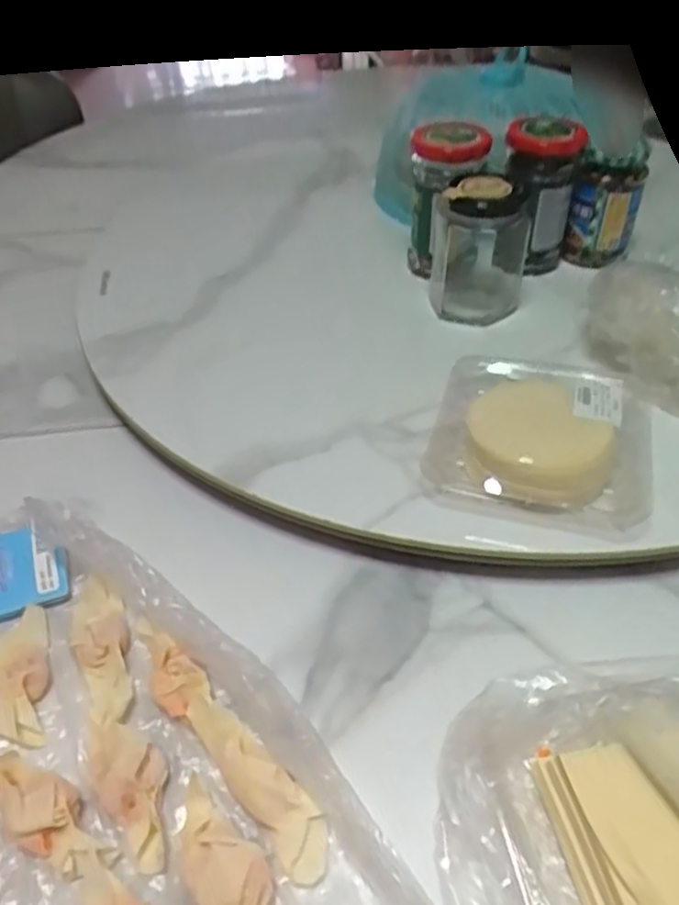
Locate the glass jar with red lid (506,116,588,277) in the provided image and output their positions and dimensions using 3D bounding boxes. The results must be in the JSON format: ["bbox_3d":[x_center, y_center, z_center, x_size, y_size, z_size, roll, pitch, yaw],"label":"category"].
[{"bbox_3d":[0.167,-0.211,0.593,0.063,0.123,0.064,4,43,7],"label":"glass jar with red lid"}]

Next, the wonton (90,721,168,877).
[{"bbox_3d":[-0.096,0.156,0.327,0.031,0.020,0.074,-23,59,-22],"label":"wonton"}]

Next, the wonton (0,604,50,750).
[{"bbox_3d":[-0.177,0.120,0.375,0.040,0.018,0.081,-16,44,-15],"label":"wonton"}]

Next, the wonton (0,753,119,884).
[{"bbox_3d":[-0.145,0.161,0.321,0.097,0.017,0.028,20,46,22],"label":"wonton"}]

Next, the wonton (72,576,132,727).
[{"bbox_3d":[-0.132,0.108,0.385,0.029,0.013,0.091,-15,44,-14],"label":"wonton"}]

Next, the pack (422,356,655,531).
[{"bbox_3d":[0.126,-0.012,0.442,0.134,0.041,0.138,11,45,13],"label":"pack"}]

